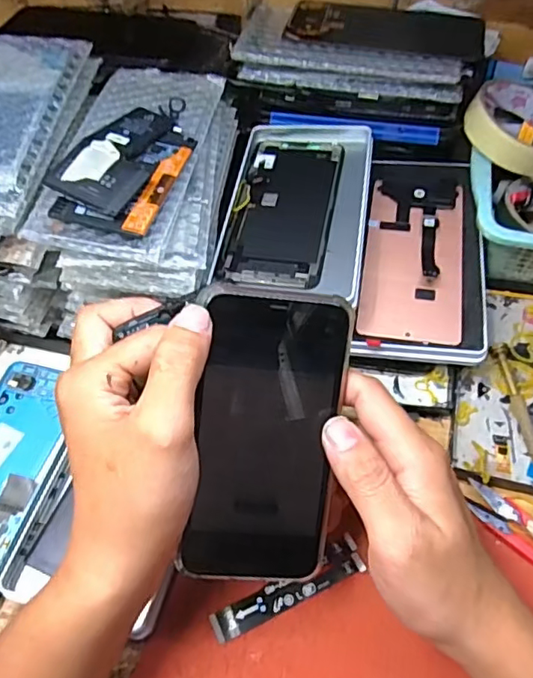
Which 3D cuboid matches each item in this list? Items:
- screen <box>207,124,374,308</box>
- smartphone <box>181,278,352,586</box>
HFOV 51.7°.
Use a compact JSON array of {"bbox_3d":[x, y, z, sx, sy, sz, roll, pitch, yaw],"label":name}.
[{"bbox_3d":[0.024,-0.104,0.415,0.100,0.013,0.165,7,59,7],"label":"screen"},{"bbox_3d":[0.001,0.050,0.278,0.071,0.006,0.149,5,97,-5],"label":"smartphone"}]

